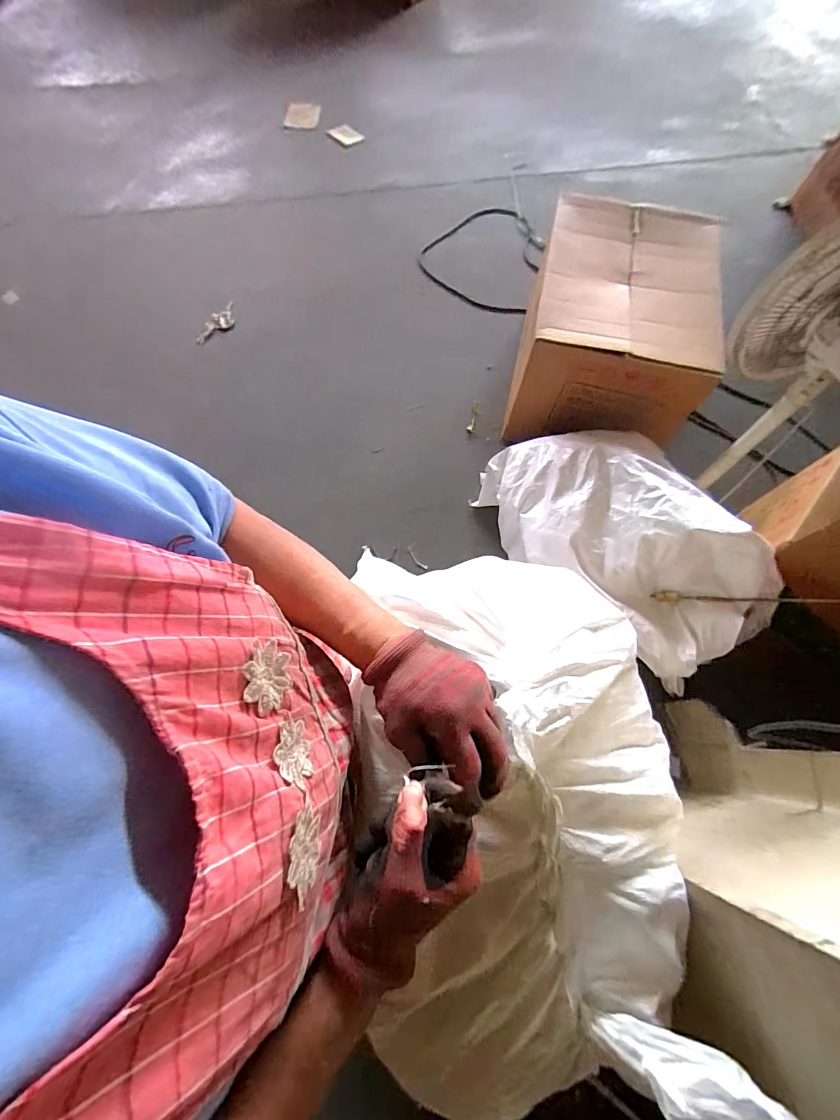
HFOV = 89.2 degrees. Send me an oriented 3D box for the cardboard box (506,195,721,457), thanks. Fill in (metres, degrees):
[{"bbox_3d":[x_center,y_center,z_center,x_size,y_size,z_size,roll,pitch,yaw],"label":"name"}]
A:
[{"bbox_3d":[0.559,-0.680,1.318,0.479,0.427,0.641,10,69,1],"label":"cardboard box"}]

